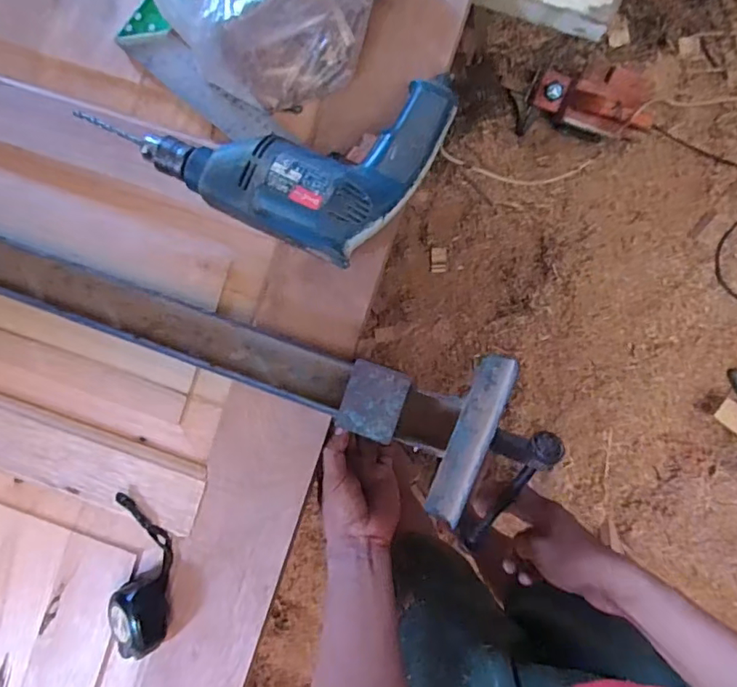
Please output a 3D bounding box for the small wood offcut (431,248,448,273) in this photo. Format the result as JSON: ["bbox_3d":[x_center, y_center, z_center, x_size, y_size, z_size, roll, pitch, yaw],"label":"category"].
[{"bbox_3d":[0.173,-0.203,1.279,0.039,0.010,0.060,0,90,5],"label":"small wood offcut"}]

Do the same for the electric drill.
[{"bbox_3d":[-0.069,-0.184,0.456,0.246,0.069,0.185,26,93,5],"label":"electric drill"}]

